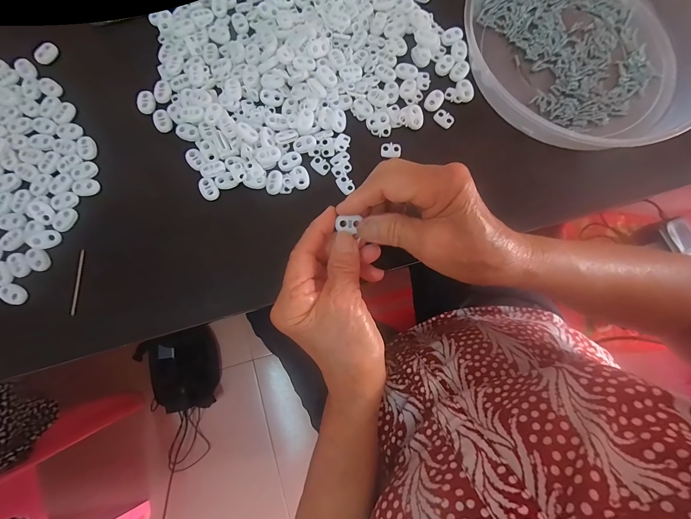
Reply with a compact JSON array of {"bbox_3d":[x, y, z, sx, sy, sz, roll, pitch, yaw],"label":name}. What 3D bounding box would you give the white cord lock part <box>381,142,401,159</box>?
[{"bbox_3d":[0.044,-0.104,0.296,0.019,0.004,0.015,-1,80,-1],"label":"white cord lock part"}]

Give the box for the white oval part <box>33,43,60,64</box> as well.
[{"bbox_3d":[-0.295,-0.203,0.307,0.010,0.009,0.022,30,81,5],"label":"white oval part"}]

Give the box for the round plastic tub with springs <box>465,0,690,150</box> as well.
[{"bbox_3d":[0.230,-0.211,0.296,0.222,0.038,0.231,0,80,-1],"label":"round plastic tub with springs"}]

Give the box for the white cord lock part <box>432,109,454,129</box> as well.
[{"bbox_3d":[0.096,-0.137,0.302,0.019,0.004,0.014,42,82,6],"label":"white cord lock part"}]

